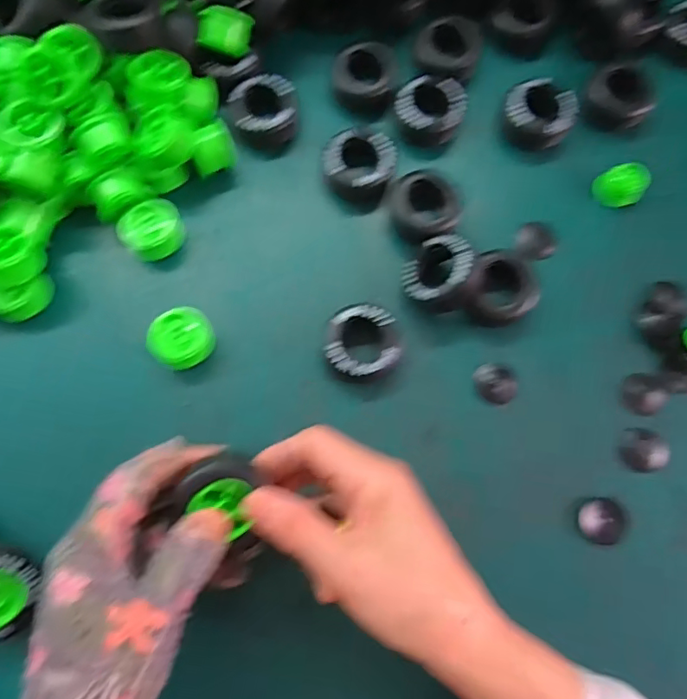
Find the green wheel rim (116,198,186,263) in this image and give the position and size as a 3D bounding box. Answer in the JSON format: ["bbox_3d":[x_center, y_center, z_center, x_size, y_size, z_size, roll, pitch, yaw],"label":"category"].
[{"bbox_3d":[-0.130,-0.082,0.384,0.042,0.025,0.034,-41,80,-10],"label":"green wheel rim"}]

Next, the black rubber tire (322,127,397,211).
[{"bbox_3d":[0.011,-0.130,0.397,0.049,0.019,0.052,0,76,-1],"label":"black rubber tire"}]

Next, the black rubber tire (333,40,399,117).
[{"bbox_3d":[0.016,-0.200,0.414,0.045,0.023,0.044,0,76,-1],"label":"black rubber tire"}]

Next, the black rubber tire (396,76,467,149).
[{"bbox_3d":[0.063,-0.177,0.410,0.048,0.025,0.041,9,76,1],"label":"black rubber tire"}]

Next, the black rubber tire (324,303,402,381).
[{"bbox_3d":[0.013,-0.003,0.366,0.047,0.026,0.048,0,76,-1],"label":"black rubber tire"}]

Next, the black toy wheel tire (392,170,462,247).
[{"bbox_3d":[0.057,-0.100,0.392,0.043,0.021,0.045,0,76,-1],"label":"black toy wheel tire"}]

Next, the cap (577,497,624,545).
[{"bbox_3d":[0.161,0.107,0.348,0.027,0.014,0.027,0,76,-1],"label":"cap"}]

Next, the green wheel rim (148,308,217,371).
[{"bbox_3d":[-0.103,-0.007,0.363,0.034,0.029,0.039,34,80,5],"label":"green wheel rim"}]

